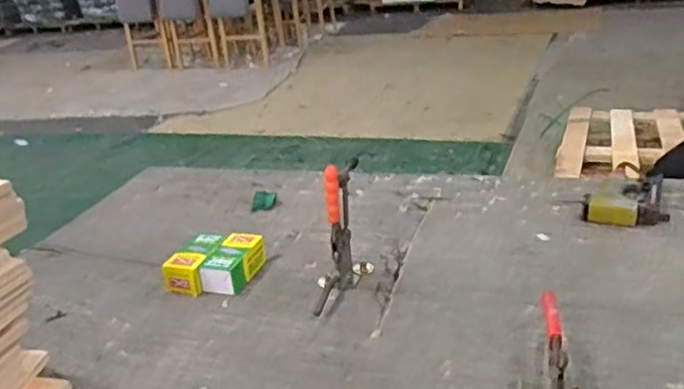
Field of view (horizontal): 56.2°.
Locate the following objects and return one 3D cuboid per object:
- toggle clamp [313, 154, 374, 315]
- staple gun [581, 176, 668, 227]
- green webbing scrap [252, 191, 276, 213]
[{"bbox_3d":[-0.007,0.052,1.034,0.068,0.201,0.204,4,25,22],"label":"toggle clamp"},{"bbox_3d":[0.538,0.002,1.220,0.142,0.044,0.189,4,26,23],"label":"staple gun"},{"bbox_3d":[-0.170,0.013,1.405,0.049,0.008,0.093,-6,23,1],"label":"green webbing scrap"}]

